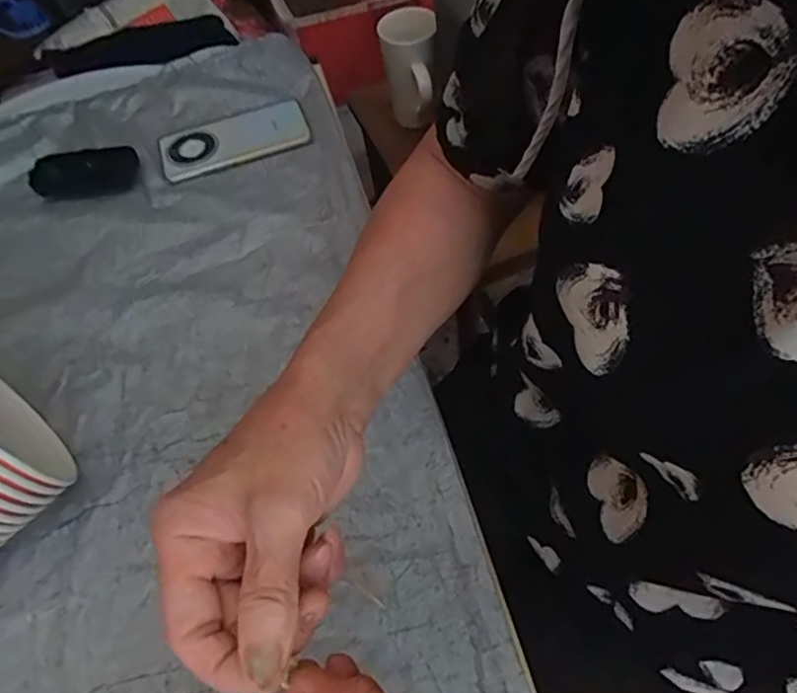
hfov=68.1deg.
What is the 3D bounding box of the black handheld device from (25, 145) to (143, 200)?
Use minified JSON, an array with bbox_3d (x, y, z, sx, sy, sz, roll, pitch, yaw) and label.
[{"bbox_3d":[-0.334,-0.186,0.630,0.105,0.023,0.053,-9,58,-2],"label":"black handheld device"}]

